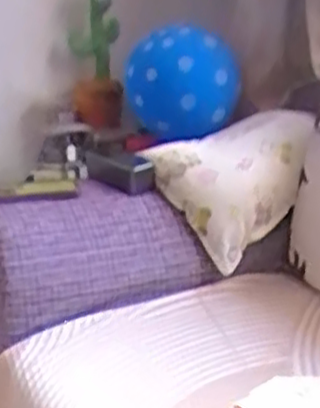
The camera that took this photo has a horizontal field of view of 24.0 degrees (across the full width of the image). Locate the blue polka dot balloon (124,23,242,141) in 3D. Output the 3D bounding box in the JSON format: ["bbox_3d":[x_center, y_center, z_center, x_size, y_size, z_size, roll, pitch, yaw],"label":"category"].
[{"bbox_3d":[0.043,-0.223,1.436,0.214,0.214,0.197,0,17,1],"label":"blue polka dot balloon"}]

